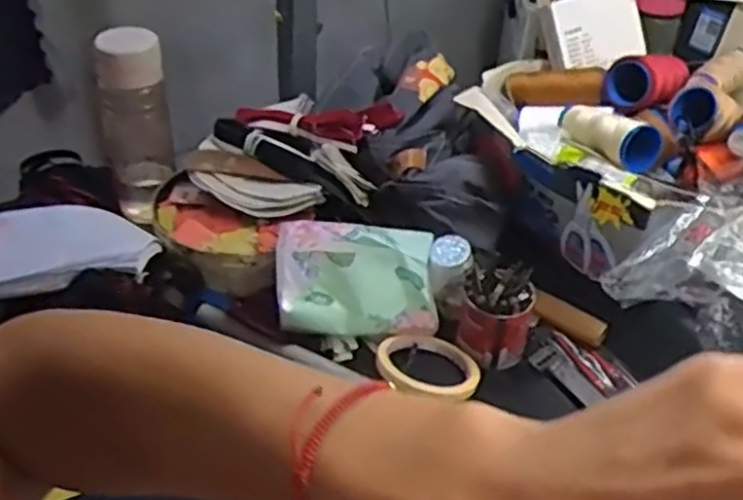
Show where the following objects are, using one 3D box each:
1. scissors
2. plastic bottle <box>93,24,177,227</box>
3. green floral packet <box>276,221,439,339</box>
[{"bbox_3d":[0.197,-0.010,0.675,0.010,0.101,0.057,-30,57,-28],"label":"scissors"},{"bbox_3d":[-0.263,-0.135,0.852,0.070,0.213,0.075,-10,39,-15],"label":"plastic bottle"},{"bbox_3d":[-0.014,0.026,0.718,0.148,0.072,0.083,-1,37,-5],"label":"green floral packet"}]

